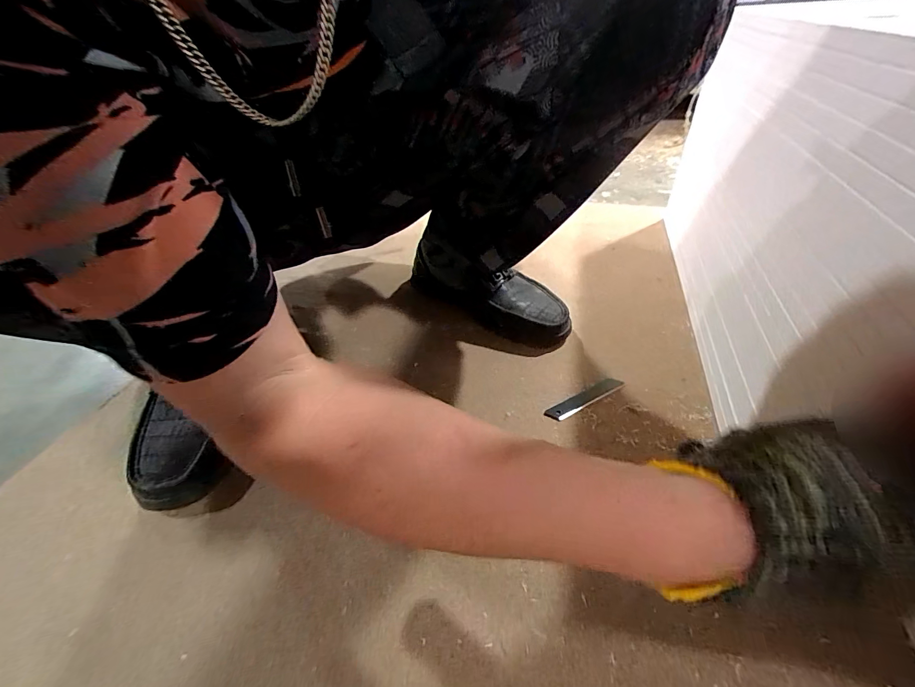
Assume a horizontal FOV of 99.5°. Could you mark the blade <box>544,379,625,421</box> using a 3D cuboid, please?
[{"bbox_3d":[0.141,0.061,0.432,0.101,0.004,0.021,-22,42,-21],"label":"blade"}]

